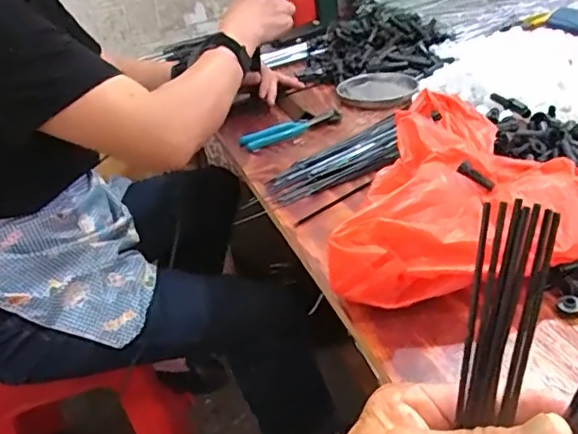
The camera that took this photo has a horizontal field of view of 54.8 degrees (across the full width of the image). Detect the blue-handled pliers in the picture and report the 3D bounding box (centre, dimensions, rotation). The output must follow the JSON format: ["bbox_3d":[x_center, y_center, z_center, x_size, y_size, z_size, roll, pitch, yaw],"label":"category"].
[{"bbox_3d":[0.007,-0.132,0.829,0.159,0.017,0.034,-17,32,-15],"label":"blue-handled pliers"}]

